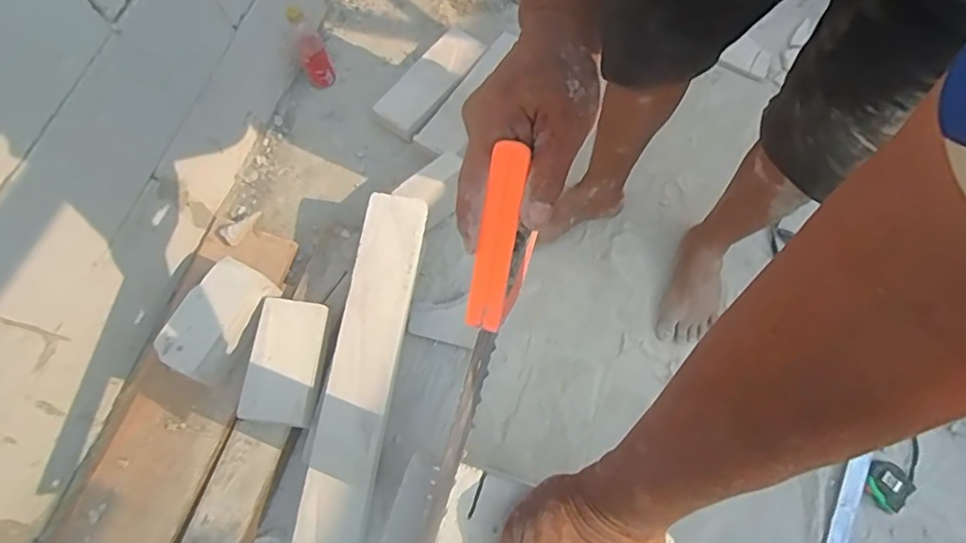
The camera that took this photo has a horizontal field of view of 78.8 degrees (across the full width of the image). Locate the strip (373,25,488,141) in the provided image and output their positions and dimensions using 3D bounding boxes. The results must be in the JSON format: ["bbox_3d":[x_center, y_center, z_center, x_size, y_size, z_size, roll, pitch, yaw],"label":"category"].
[{"bbox_3d":[-0.108,-0.402,1.262,0.112,0.057,0.272,36,75,15],"label":"strip"}]

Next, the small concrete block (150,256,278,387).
[{"bbox_3d":[-0.445,0.079,0.982,0.111,0.055,0.199,31,74,14],"label":"small concrete block"}]

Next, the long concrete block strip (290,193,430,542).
[{"bbox_3d":[-0.198,0.155,0.956,0.113,0.051,0.585,11,77,-5],"label":"long concrete block strip"}]

